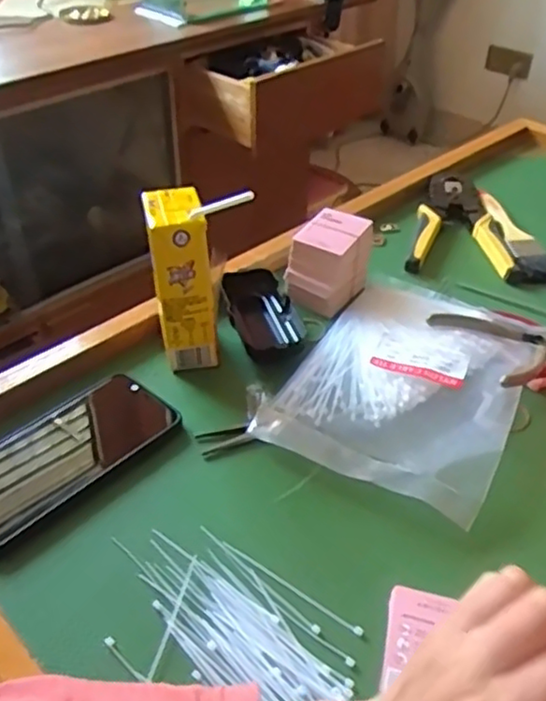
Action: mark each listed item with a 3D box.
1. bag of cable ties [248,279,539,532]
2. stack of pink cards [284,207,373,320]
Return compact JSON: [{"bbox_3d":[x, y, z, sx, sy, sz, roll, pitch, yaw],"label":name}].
[{"bbox_3d":[0.104,0.016,0.523,0.170,0.018,0.225,19,45,21],"label":"bag of cable ties"},{"bbox_3d":[0.053,-0.081,0.607,0.054,0.065,0.072,26,47,27],"label":"stack of pink cards"}]

